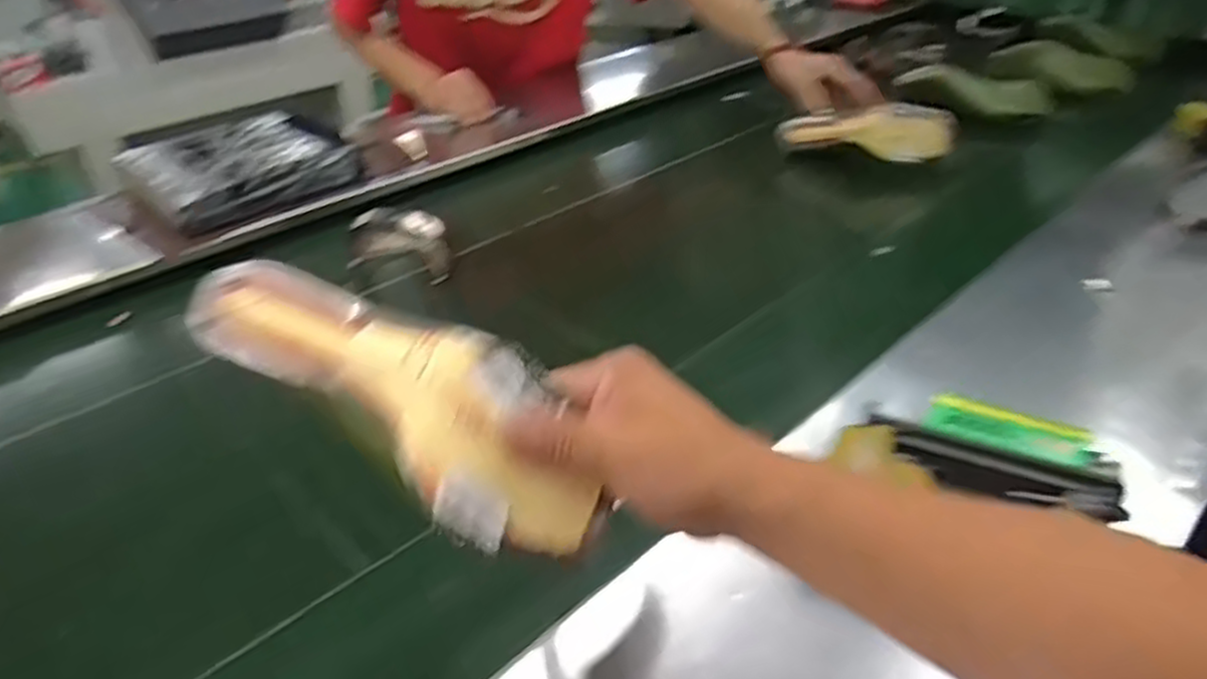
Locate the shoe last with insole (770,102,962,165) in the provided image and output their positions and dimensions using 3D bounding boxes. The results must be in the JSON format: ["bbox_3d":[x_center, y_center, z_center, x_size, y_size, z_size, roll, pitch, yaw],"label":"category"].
[{"bbox_3d":[0.384,-0.313,1.148,0.256,0.086,0.075,15,50,36],"label":"shoe last with insole"}]

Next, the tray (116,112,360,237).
[{"bbox_3d":[-0.482,-0.233,1.025,0.185,0.079,0.262,23,42,32],"label":"tray"}]

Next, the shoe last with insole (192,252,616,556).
[{"bbox_3d":[-0.101,0.022,0.375,0.229,0.058,0.068,32,43,12],"label":"shoe last with insole"}]

